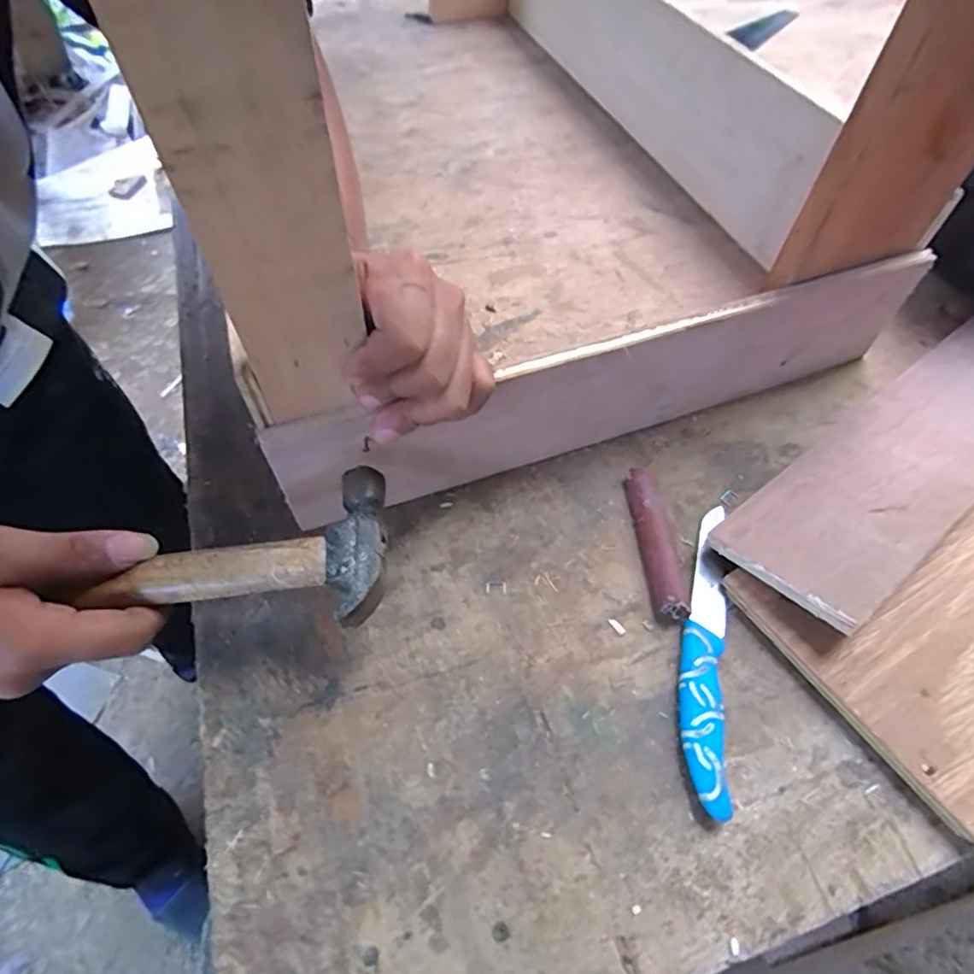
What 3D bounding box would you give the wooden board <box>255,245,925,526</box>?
[{"bbox_3d":[0.090,-0.064,0.381,0.439,0.091,0.010,-17,55,-12],"label":"wooden board"}]

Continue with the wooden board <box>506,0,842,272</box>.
[{"bbox_3d":[0.142,-0.478,0.637,0.024,0.137,0.626,-14,56,-13],"label":"wooden board"}]

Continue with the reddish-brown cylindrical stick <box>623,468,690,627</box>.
[{"bbox_3d":[0.105,0.033,0.364,0.020,0.014,0.104,0,54,-3],"label":"reddish-brown cylindrical stick"}]

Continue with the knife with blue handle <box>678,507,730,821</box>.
[{"bbox_3d":[0.124,0.086,0.332,0.024,0.012,0.179,12,54,5],"label":"knife with blue handle"}]

